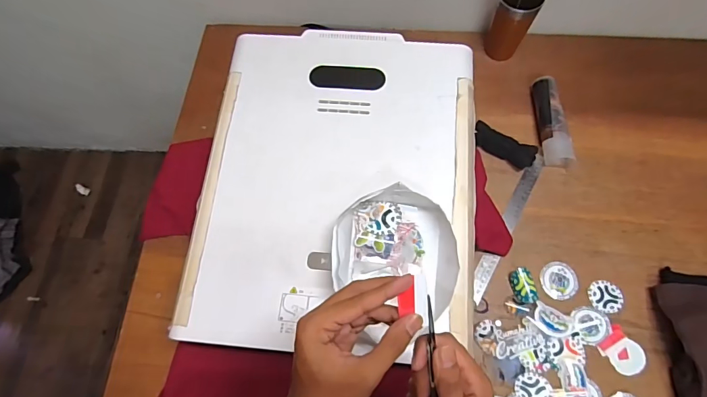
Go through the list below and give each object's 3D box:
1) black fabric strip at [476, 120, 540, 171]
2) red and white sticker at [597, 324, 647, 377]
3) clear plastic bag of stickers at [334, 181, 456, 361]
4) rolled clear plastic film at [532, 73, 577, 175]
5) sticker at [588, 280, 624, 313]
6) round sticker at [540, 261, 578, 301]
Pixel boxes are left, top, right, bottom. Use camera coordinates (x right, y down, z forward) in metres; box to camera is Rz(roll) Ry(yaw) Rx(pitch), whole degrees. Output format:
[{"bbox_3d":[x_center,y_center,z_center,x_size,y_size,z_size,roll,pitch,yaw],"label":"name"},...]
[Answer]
[{"bbox_3d":[0.286,-0.100,0.776,0.123,0.023,0.044,27,73,12],"label":"black fabric strip"},{"bbox_3d":[0.434,0.247,0.650,0.056,0.004,0.070,-37,73,-11],"label":"red and white sticker"},{"bbox_3d":[0.057,0.078,0.533,0.165,0.049,0.177,-18,70,-4],"label":"clear plastic bag of stickers"},{"bbox_3d":[0.379,-0.149,0.781,0.052,0.038,0.188,-7,70,0],"label":"rolled clear plastic film"},{"bbox_3d":[0.425,0.165,0.684,0.054,0.005,0.052,-3,69,8],"label":"sticker"},{"bbox_3d":[0.352,0.141,0.695,0.059,0.009,0.062,-1,70,2],"label":"round sticker"}]

